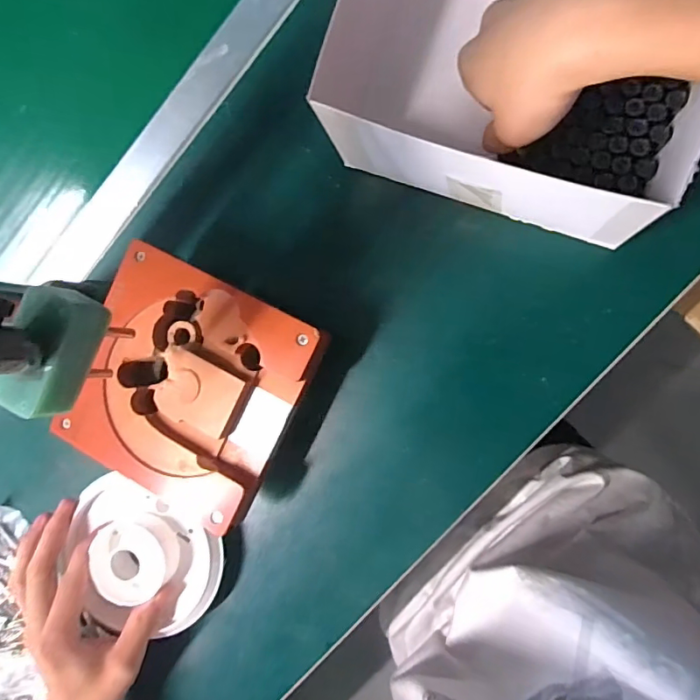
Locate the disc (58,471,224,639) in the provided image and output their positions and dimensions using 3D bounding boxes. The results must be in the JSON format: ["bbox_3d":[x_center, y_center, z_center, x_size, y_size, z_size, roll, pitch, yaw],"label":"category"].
[{"bbox_3d":[-0.156,0.160,0.374,0.117,0.034,0.104,15,91,9],"label":"disc"}]

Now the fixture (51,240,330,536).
[{"bbox_3d":[-0.113,0.031,0.343,0.144,0.030,0.161,28,95,12],"label":"fixture"}]

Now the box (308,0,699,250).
[{"bbox_3d":[0.112,-0.195,0.307,0.207,0.104,0.208,23,94,11],"label":"box"}]

